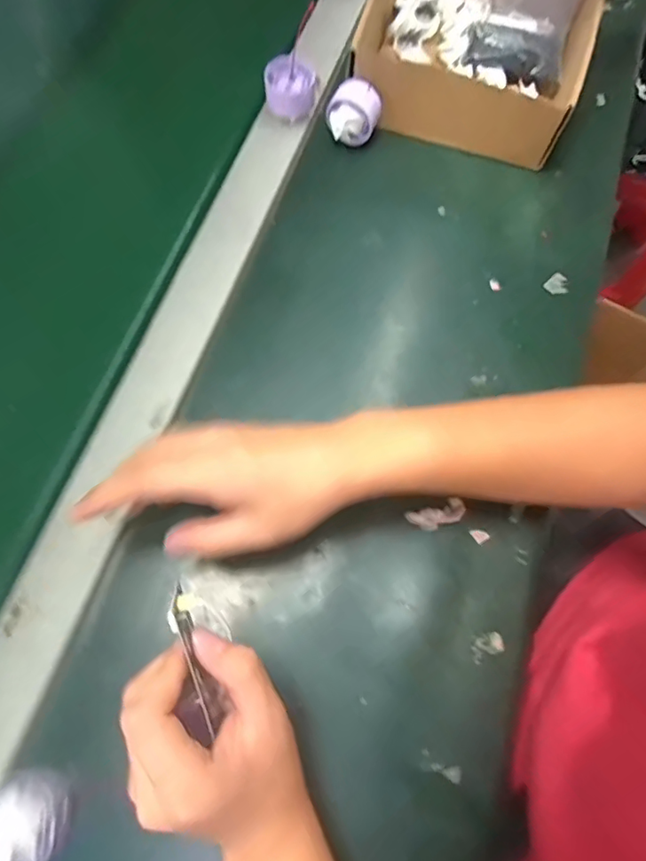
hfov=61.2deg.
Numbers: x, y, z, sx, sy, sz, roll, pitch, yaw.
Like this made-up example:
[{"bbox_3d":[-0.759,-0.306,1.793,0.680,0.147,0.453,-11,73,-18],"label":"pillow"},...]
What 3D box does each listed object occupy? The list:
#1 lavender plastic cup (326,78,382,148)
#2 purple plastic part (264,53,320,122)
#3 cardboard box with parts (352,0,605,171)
[{"bbox_3d":[0.029,-0.301,0.522,0.048,0.047,0.035,18,70,4],"label":"lavender plastic cup"},{"bbox_3d":[-0.029,-0.323,0.525,0.050,0.045,0.038,0,70,-2],"label":"purple plastic part"},{"bbox_3d":[0.155,-0.399,0.550,0.203,0.076,0.226,18,70,4],"label":"cardboard box with parts"}]

